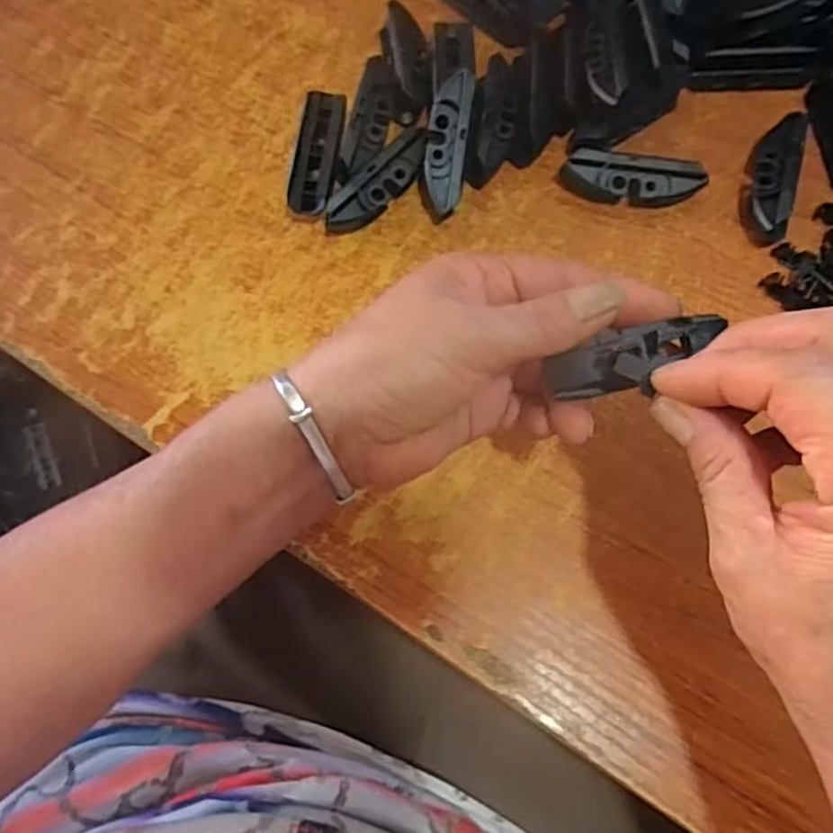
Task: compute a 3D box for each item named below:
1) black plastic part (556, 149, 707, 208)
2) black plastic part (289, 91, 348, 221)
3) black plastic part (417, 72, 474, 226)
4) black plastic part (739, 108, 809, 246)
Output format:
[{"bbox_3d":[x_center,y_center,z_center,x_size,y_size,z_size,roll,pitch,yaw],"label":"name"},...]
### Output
[{"bbox_3d":[0.110,-0.121,0.372,0.069,0.024,0.016,12,75,5],"label":"black plastic part"},{"bbox_3d":[-0.051,-0.136,0.378,0.022,0.019,0.069,7,74,3],"label":"black plastic part"},{"bbox_3d":[0.016,-0.138,0.368,0.022,0.018,0.072,9,93,4],"label":"black plastic part"},{"bbox_3d":[0.183,-0.121,0.368,0.023,0.023,0.065,15,75,5],"label":"black plastic part"}]

